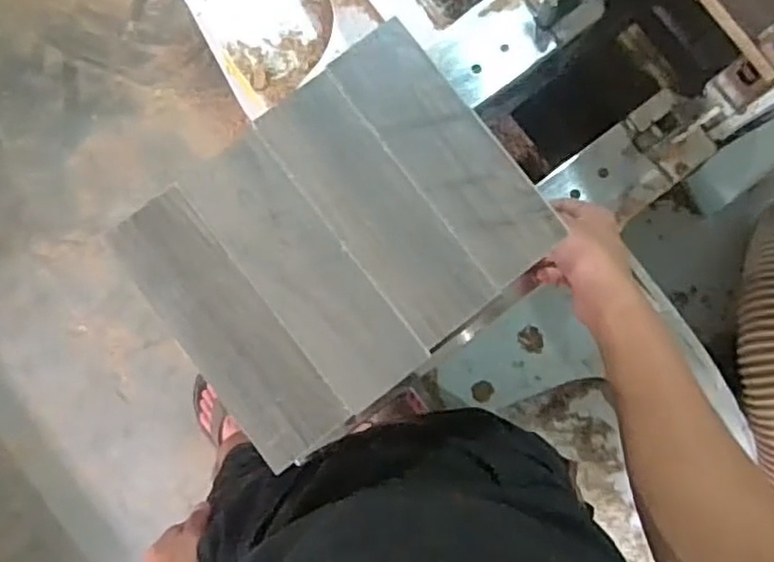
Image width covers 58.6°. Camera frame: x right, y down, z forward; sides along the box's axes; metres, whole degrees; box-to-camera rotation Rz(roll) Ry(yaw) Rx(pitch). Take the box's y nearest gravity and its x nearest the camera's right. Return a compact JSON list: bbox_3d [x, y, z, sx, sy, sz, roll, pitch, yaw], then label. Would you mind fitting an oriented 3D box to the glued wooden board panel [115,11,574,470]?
[{"bbox_3d":[-0.031,-0.030,0.479,0.256,0.010,0.196,-38,86,-4],"label":"glued wooden board panel"}]

